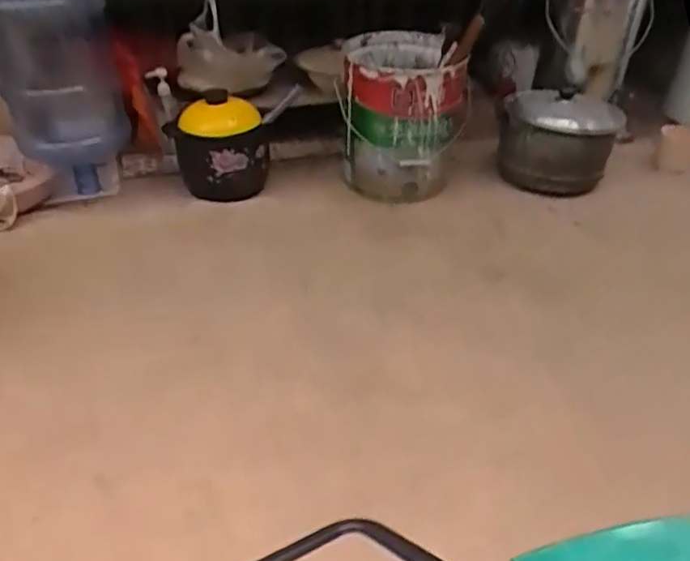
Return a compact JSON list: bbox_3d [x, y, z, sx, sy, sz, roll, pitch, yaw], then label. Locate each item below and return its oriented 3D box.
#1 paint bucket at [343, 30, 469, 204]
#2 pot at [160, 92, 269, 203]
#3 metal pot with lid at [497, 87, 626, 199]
[{"bbox_3d":[0.139,-0.412,1.490,0.292,0.281,0.330,2,39,-2],"label":"paint bucket"},{"bbox_3d":[-0.299,-0.309,1.445,0.215,0.208,0.188,-7,40,-13],"label":"pot"},{"bbox_3d":[0.541,-0.361,1.553,0.283,0.203,0.255,11,39,10],"label":"metal pot with lid"}]

